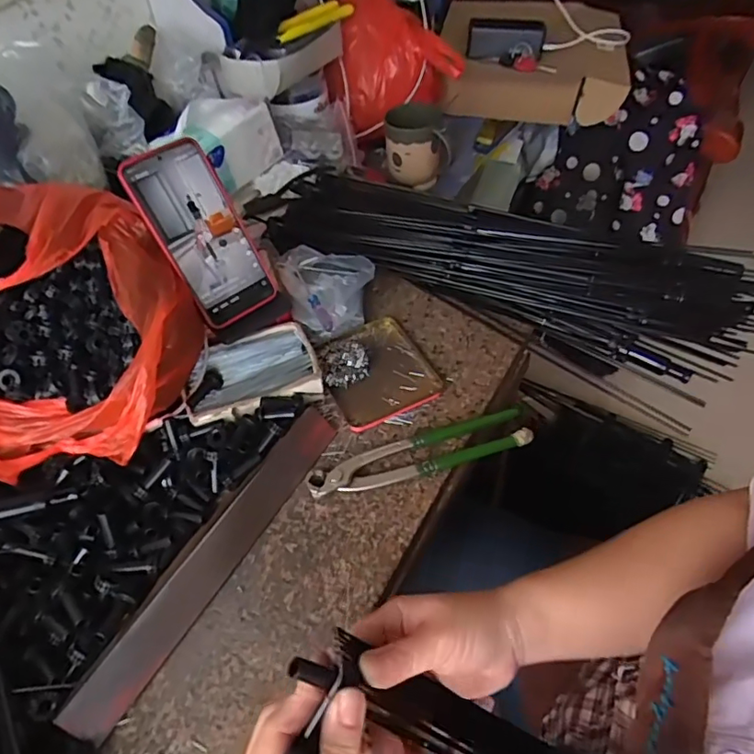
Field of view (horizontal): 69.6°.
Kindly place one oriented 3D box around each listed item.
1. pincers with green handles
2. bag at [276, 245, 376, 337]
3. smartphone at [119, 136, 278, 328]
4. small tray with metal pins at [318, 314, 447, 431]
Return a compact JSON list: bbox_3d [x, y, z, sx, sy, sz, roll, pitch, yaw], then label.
[{"bbox_3d":[0.038,0.067,0.480,0.198,0.017,0.039,-15,52,-6],"label":"pincers with green handles"},{"bbox_3d":[-0.053,-0.102,0.595,0.095,0.044,0.129,-17,52,-8],"label":"bag"},{"bbox_3d":[-0.162,-0.133,0.509,0.078,0.164,0.010,-35,22,-21],"label":"smartphone"},{"bbox_3d":[-0.002,-0.011,0.548,0.102,0.019,0.121,-23,53,-13],"label":"small tray with metal pins"}]

